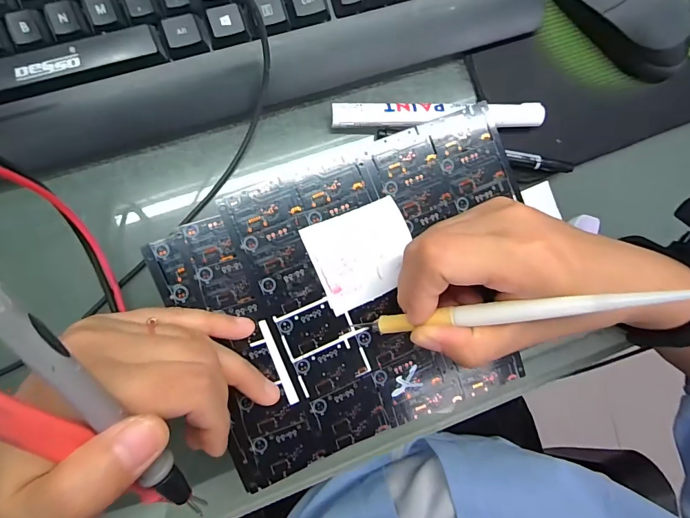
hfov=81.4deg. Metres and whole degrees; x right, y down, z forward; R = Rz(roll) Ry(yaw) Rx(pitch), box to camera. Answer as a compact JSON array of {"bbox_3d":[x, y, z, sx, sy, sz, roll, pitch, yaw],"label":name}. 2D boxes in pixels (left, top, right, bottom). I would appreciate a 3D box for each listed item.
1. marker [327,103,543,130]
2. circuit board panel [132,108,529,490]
[{"bbox_3d":[0.062,-0.094,0.266,0.142,0.017,0.016,-4,92,-10],"label":"marker"},{"bbox_3d":[0.016,0.018,0.227,0.202,0.004,0.153,-22,93,-10],"label":"circuit board panel"}]

